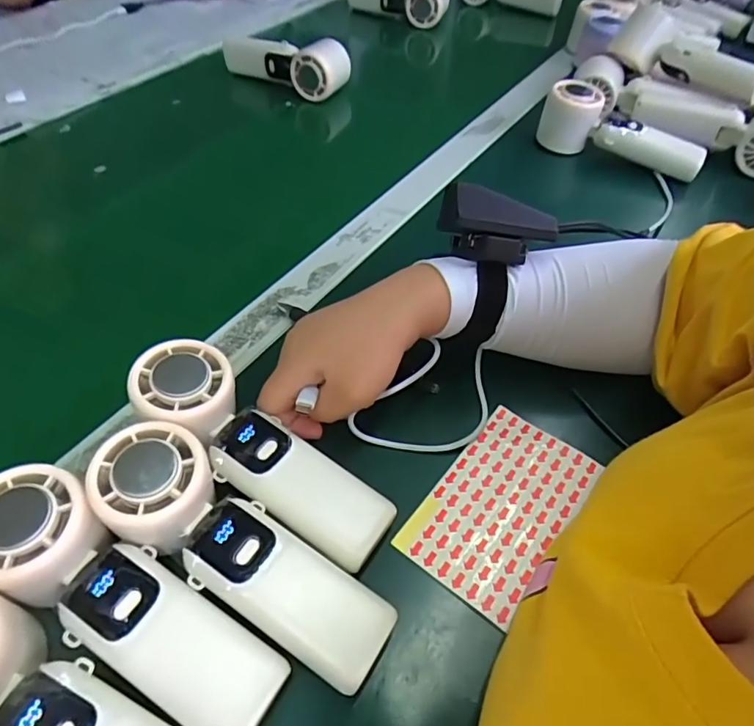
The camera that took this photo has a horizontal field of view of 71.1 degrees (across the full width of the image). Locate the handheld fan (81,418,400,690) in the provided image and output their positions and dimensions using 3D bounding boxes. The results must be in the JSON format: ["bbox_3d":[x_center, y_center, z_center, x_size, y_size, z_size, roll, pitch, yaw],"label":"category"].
[{"bbox_3d":[-0.069,0.092,0.261,0.163,0.028,0.050,36,56,5],"label":"handheld fan"}]

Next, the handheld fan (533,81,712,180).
[{"bbox_3d":[0.251,-0.236,0.542,0.162,0.060,0.058,18,52,13],"label":"handheld fan"}]

